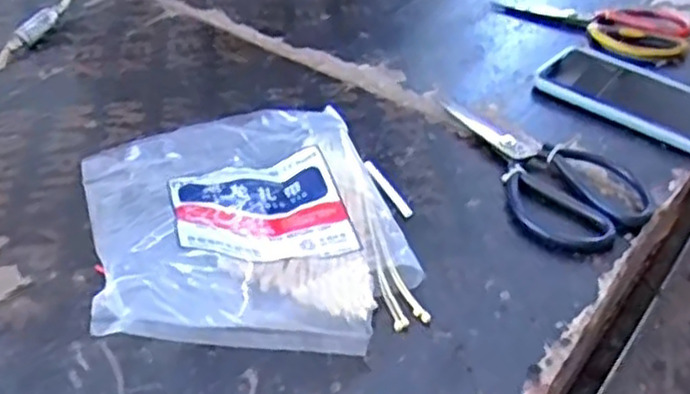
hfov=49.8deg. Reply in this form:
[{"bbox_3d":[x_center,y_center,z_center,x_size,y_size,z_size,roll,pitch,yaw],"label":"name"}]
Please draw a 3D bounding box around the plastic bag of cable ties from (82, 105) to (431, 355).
[{"bbox_3d":[-0.071,0.003,0.505,0.202,0.066,0.253,-11,42,-14],"label":"plastic bag of cable ties"}]

